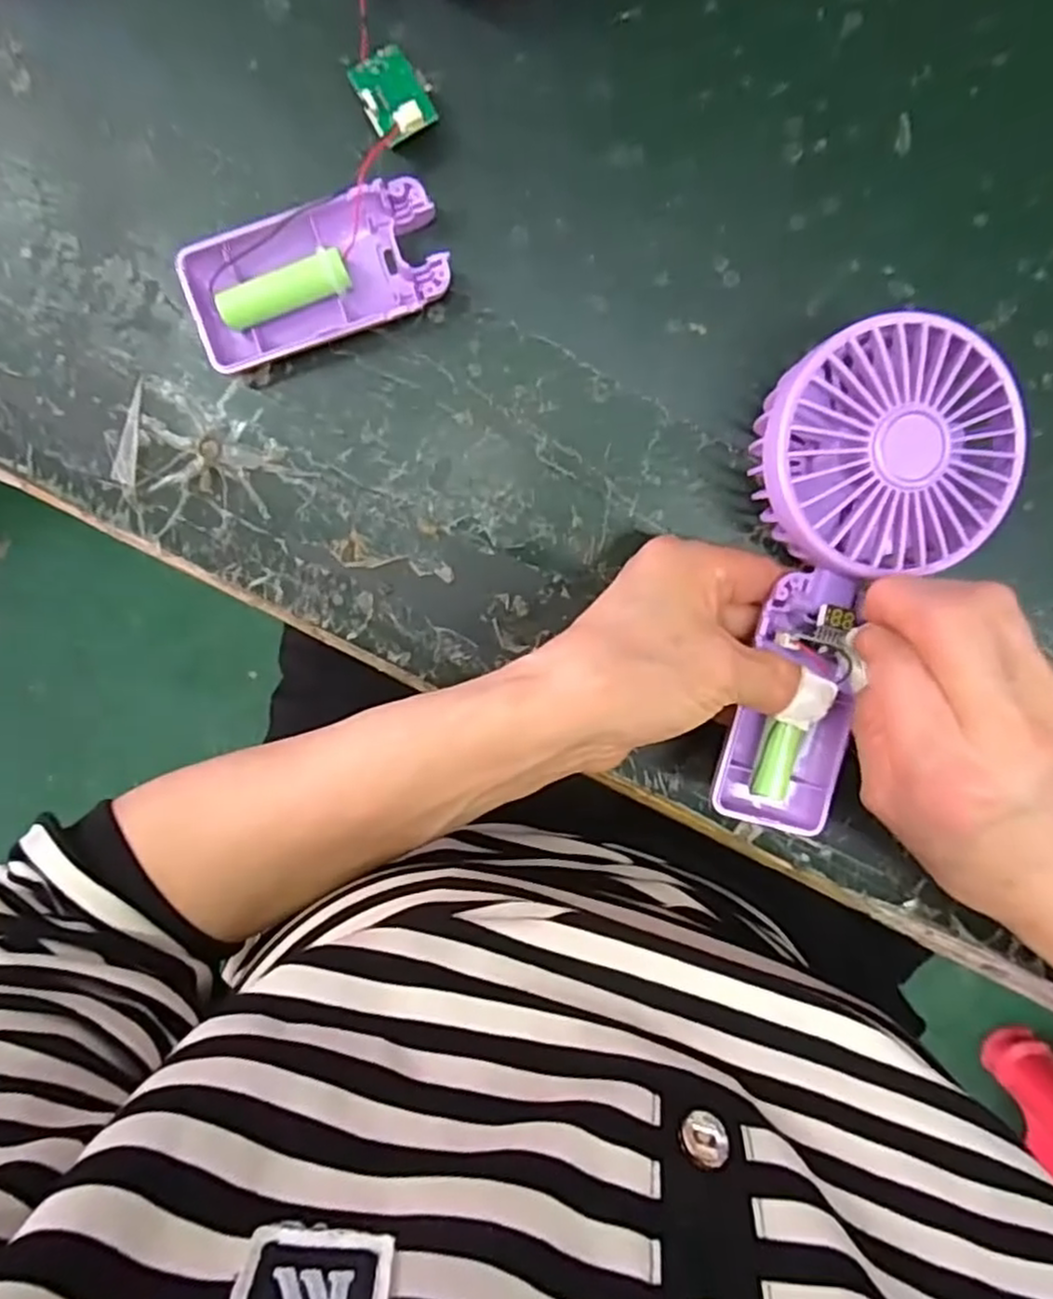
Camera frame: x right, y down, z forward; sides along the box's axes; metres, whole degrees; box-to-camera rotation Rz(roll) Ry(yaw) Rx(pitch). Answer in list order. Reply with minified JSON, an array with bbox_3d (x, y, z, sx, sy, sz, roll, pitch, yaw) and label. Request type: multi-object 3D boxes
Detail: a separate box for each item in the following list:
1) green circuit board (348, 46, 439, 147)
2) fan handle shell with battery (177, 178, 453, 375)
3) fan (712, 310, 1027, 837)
[{"bbox_3d":[-0.045,-0.191,0.243,0.022,0.007,0.029,-38,93,-2],"label":"green circuit board"},{"bbox_3d":[-0.076,-0.136,0.261,0.092,0.016,0.046,-16,99,2],"label":"fan handle shell with battery"},{"bbox_3d":[0.114,-0.022,0.253,0.088,0.032,0.179,11,103,-2],"label":"fan"}]

